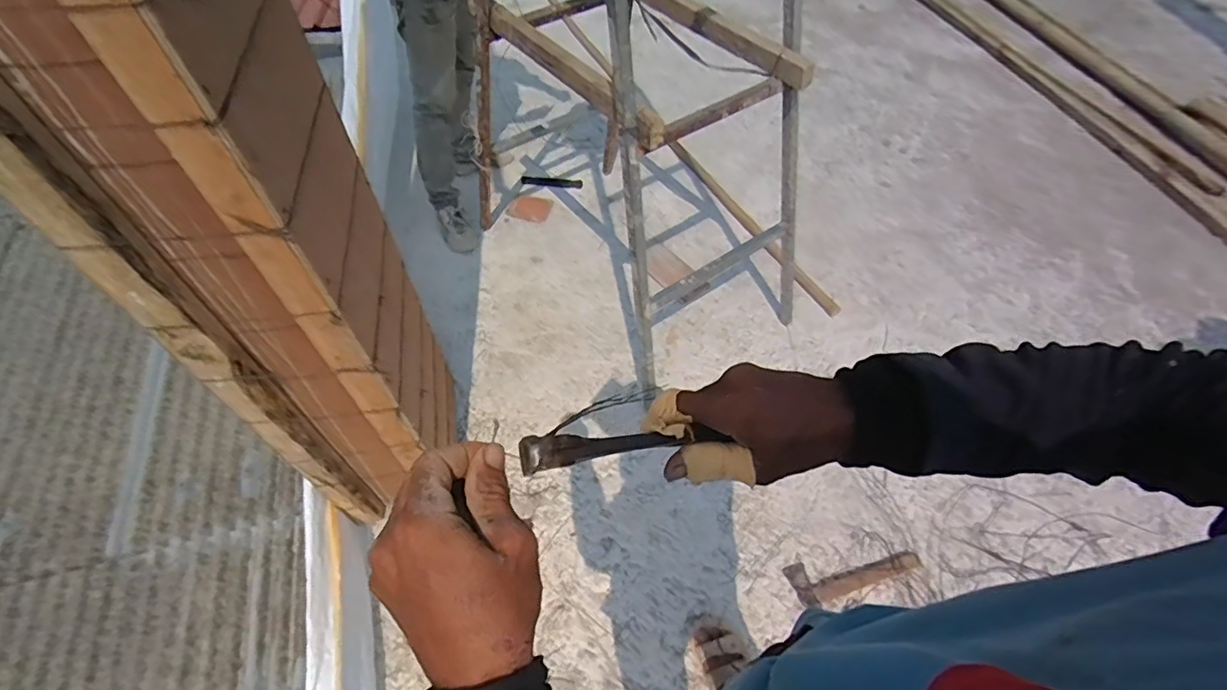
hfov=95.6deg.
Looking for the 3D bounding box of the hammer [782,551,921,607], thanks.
[{"bbox_3d":[0.572,0.532,1.337,0.302,0.027,0.105,-16,56,-11],"label":"hammer"}]

